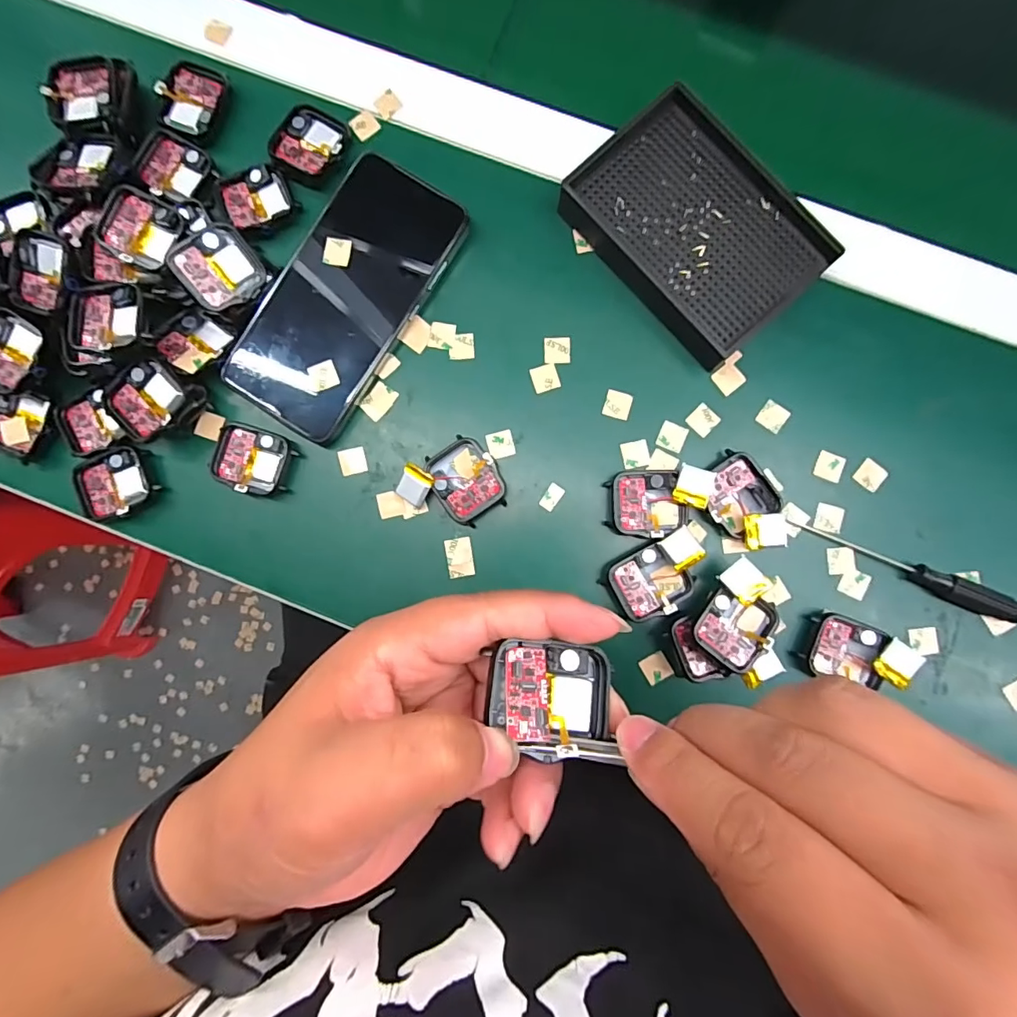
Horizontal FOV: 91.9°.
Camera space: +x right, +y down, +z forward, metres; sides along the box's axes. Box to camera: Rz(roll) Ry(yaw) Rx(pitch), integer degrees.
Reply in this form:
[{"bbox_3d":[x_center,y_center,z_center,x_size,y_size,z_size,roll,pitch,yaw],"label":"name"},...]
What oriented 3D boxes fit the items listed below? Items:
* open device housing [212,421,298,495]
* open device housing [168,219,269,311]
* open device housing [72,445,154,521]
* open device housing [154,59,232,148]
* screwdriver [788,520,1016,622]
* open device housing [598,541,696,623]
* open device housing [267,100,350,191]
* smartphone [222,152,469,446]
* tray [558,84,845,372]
[{"bbox_3d":[-0.152,-0.029,0.293,0.044,0.011,0.037,17,89,1],"label":"open device housing"},{"bbox_3d":[-0.164,-0.137,0.280,0.042,0.006,0.039,-46,123,-19],"label":"open device housing"},{"bbox_3d":[-0.236,-0.014,0.296,0.041,0.011,0.038,-20,88,0],"label":"open device housing"},{"bbox_3d":[-0.194,-0.249,0.301,0.038,0.005,0.043,24,89,1],"label":"open device housing"},{"bbox_3d":[0.226,0.035,0.278,0.125,0.016,0.013,23,89,1],"label":"screwdriver"},{"bbox_3d":[0.081,0.043,0.283,0.042,0.016,0.038,-31,88,0],"label":"open device housing"},{"bbox_3d":[-0.120,-0.220,0.298,0.040,0.007,0.045,22,89,1],"label":"open device housing"},{"bbox_3d":[-0.097,-0.124,0.294,0.079,0.014,0.159,31,89,2],"label":"smartphone"},{"bbox_3d":[0.110,-0.163,0.286,0.095,0.021,0.135,-42,88,-1],"label":"tray"}]

